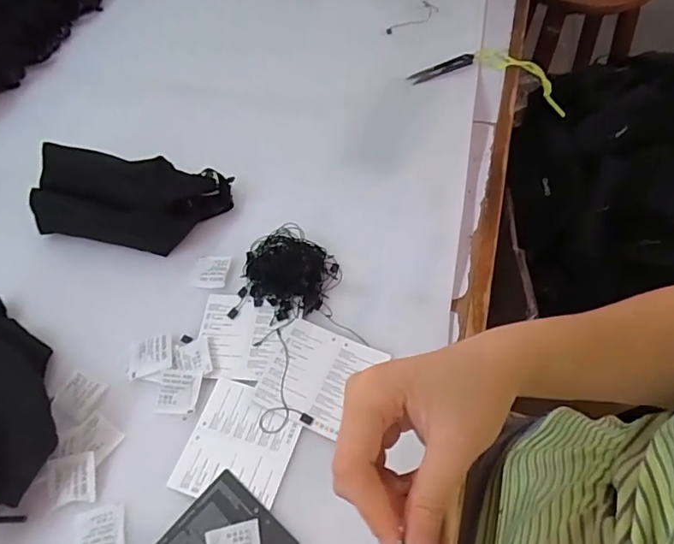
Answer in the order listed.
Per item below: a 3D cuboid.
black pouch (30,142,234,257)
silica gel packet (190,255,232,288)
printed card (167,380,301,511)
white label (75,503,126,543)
[{"bbox_3d":[-0.229,-0.078,0.555,0.212,0.072,0.091,2,55,6],"label":"black pouch"},{"bbox_3d":[-0.131,-0.002,0.531,0.037,0.005,0.040,2,55,7],"label":"silica gel packet"},{"bbox_3d":[-0.082,0.146,0.434,0.088,0.004,0.095,14,58,14],"label":"printed card"},{"bbox_3d":[-0.186,0.204,0.399,0.038,0.004,0.040,-13,55,-4],"label":"white label"}]

